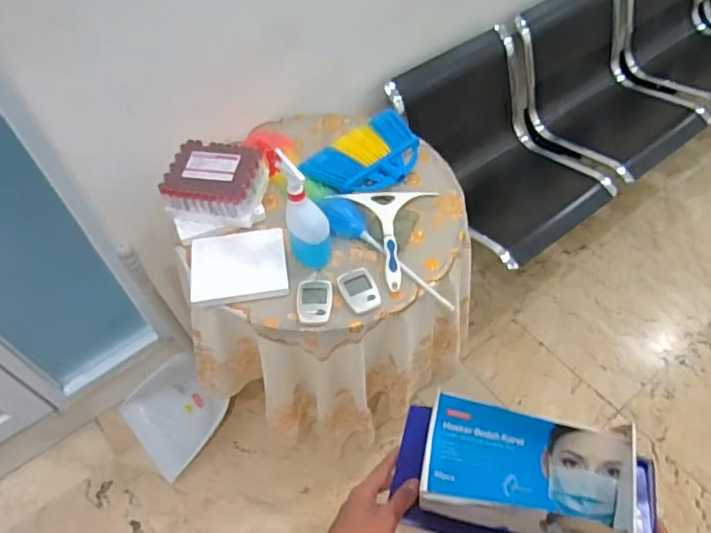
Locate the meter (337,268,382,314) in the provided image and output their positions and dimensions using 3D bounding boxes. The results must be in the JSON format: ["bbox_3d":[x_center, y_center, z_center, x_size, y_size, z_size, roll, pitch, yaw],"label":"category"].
[{"bbox_3d":[0.007,0.043,0.965,0.061,0.014,0.086,-19,56,-11],"label":"meter"}]

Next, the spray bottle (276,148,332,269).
[{"bbox_3d":[-0.089,-0.093,0.934,0.073,0.210,0.092,-21,56,-13],"label":"spray bottle"}]

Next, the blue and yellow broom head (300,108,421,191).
[{"bbox_3d":[0.025,-0.233,1.146,0.267,0.039,0.171,-35,60,-21],"label":"blue and yellow broom head"}]

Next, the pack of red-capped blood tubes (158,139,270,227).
[{"bbox_3d":[-0.274,-0.168,1.051,0.166,0.079,0.149,9,55,8],"label":"pack of red-capped blood tubes"}]

